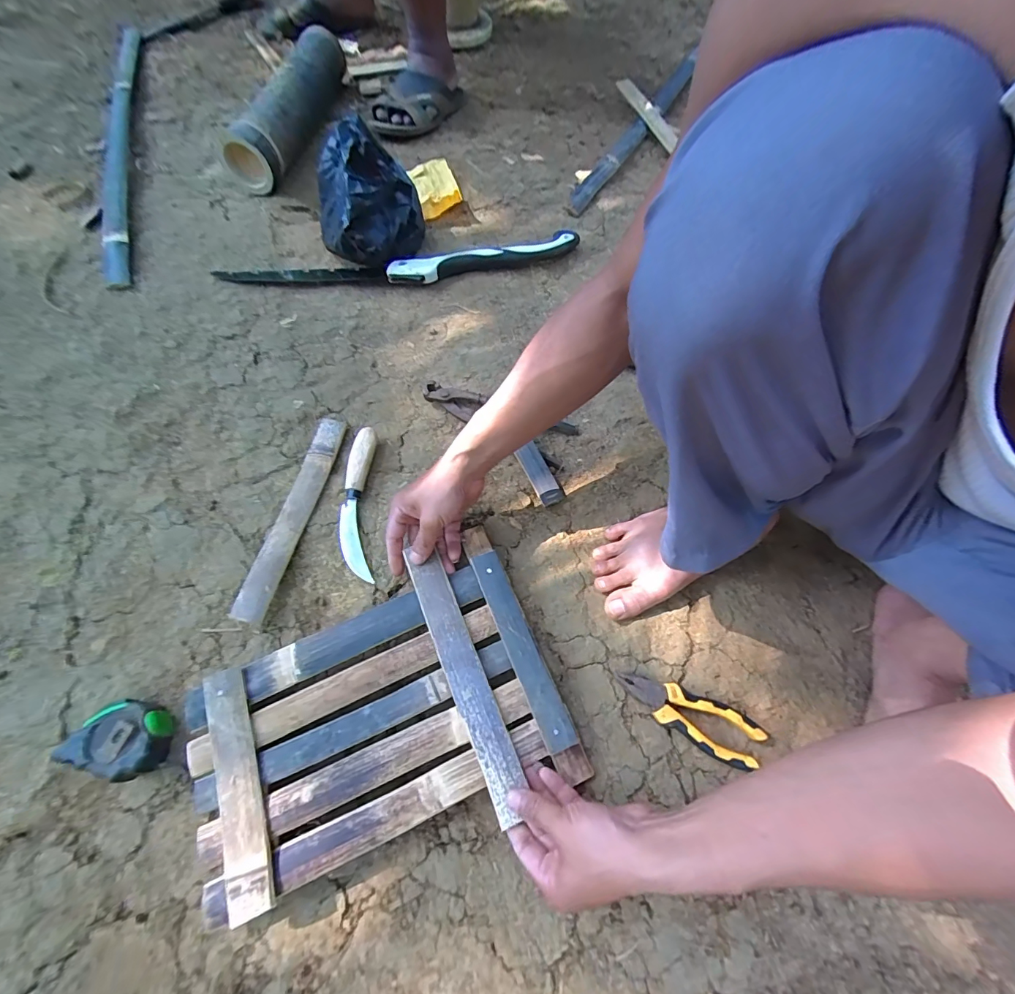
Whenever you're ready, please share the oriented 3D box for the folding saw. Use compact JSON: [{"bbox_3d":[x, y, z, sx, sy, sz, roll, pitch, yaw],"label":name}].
[{"bbox_3d":[-0.164,-0.380,0.703,0.579,0.029,0.081,-11,68,-5],"label":"folding saw"}]

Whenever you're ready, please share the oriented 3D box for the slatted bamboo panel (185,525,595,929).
[{"bbox_3d":[-0.133,0.213,0.445,0.347,0.050,0.237,-21,69,-9],"label":"slatted bamboo panel"}]

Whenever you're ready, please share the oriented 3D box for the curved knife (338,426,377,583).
[{"bbox_3d":[-0.190,0.005,0.545,0.041,0.028,0.195,-3,67,-2],"label":"curved knife"}]

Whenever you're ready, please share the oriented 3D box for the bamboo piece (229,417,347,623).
[{"bbox_3d":[-0.266,0.016,0.541,0.040,0.020,0.273,12,68,4],"label":"bamboo piece"}]

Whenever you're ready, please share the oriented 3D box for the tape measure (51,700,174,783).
[{"bbox_3d":[-0.378,0.240,0.430,0.085,0.044,0.065,18,68,7],"label":"tape measure"}]

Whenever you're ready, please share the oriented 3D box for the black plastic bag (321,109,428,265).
[{"bbox_3d":[-0.217,-0.457,0.670,0.154,0.142,0.135,-14,68,-7],"label":"black plastic bag"}]

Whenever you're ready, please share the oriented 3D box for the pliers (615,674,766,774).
[{"bbox_3d":[0.184,0.220,0.448,0.147,0.026,0.051,29,70,11],"label":"pliers"}]

